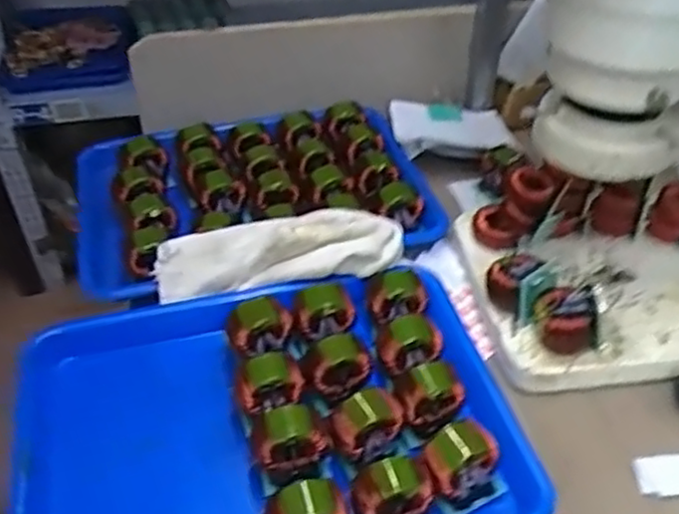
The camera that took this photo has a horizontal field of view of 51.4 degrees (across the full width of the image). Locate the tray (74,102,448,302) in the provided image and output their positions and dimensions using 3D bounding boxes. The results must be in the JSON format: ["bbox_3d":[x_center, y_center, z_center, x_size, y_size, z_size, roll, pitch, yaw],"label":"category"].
[{"bbox_3d":[-0.084,-0.064,0.681,0.330,0.056,0.224,-8,41,-9],"label":"tray"}]

